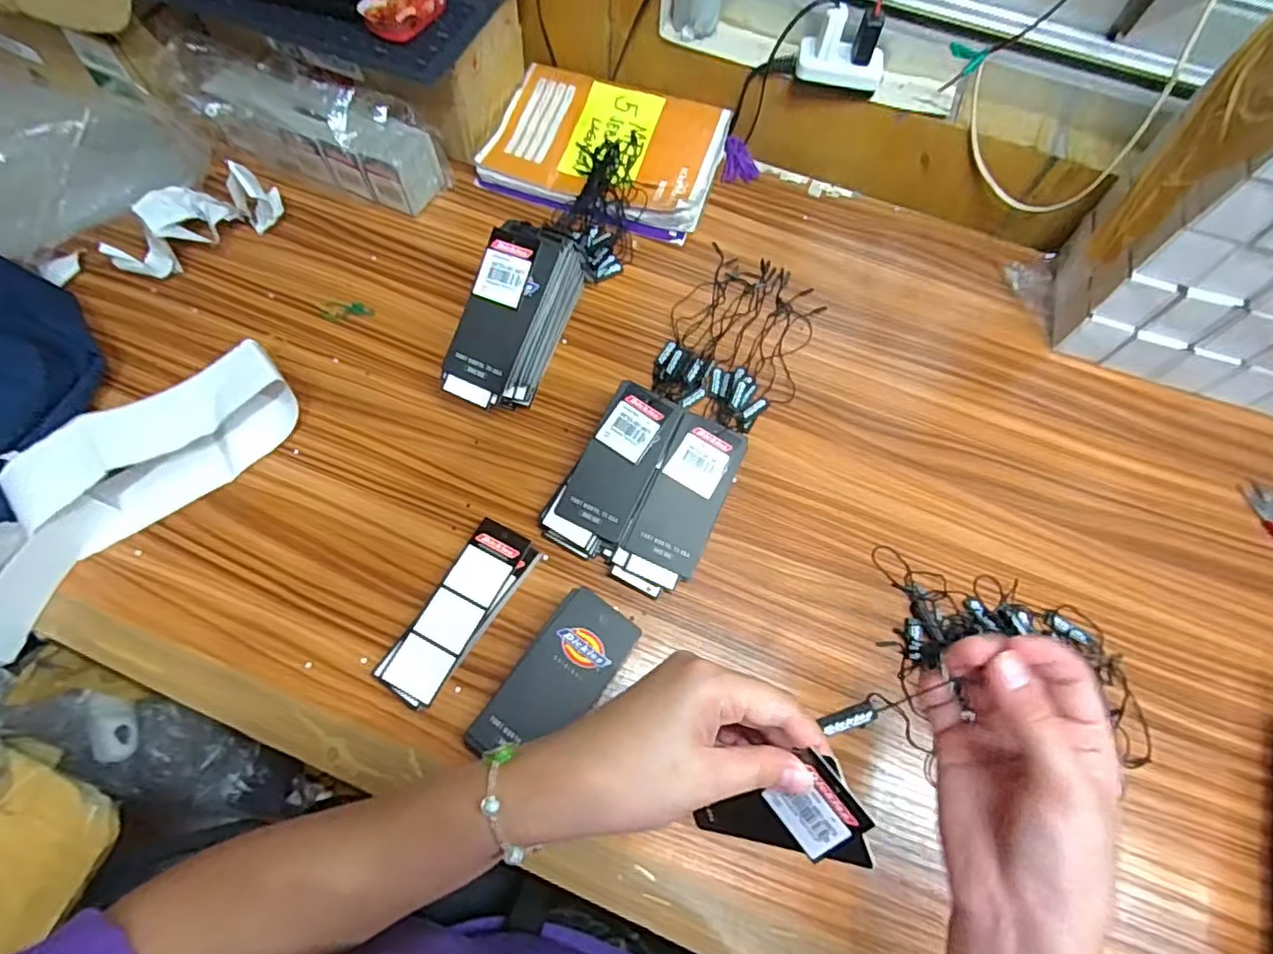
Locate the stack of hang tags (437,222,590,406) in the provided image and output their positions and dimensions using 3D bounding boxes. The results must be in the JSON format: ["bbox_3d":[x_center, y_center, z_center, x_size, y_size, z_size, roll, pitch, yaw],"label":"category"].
[{"bbox_3d":[-0.091,-0.116,0.446,0.054,0.089,0.135,20,67,6],"label":"stack of hang tags"}]

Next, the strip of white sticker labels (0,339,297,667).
[{"bbox_3d":[-0.352,0.013,0.395,0.073,0.052,0.263,40,70,14],"label":"strip of white sticker labels"}]

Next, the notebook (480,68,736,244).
[{"bbox_3d":[-0.029,-0.301,0.559,0.203,0.030,0.146,19,67,5],"label":"notebook"}]

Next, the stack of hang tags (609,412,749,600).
[{"bbox_3d":[0.031,0.021,0.424,0.054,0.015,0.127,26,80,8],"label":"stack of hang tags"}]

